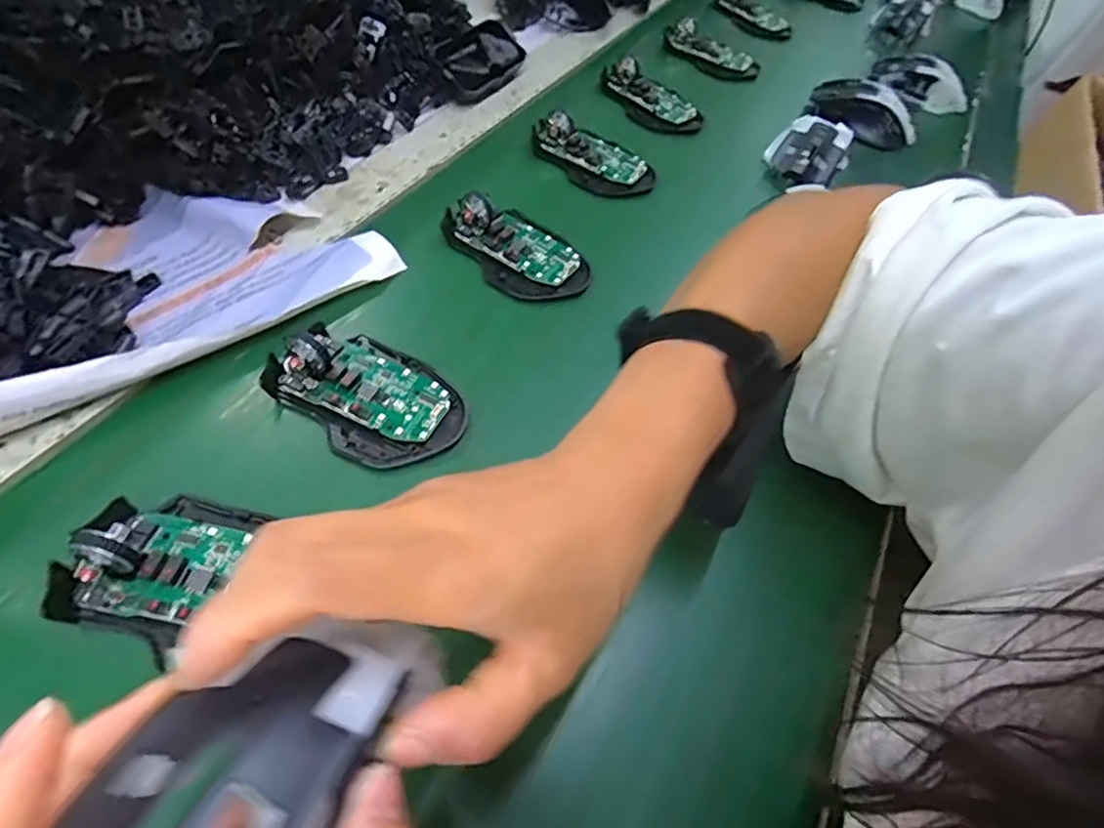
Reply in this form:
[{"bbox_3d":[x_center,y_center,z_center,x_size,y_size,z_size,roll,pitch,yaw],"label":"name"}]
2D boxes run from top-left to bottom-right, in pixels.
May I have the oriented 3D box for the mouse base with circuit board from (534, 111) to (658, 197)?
[{"bbox_3d":[0.033,-0.229,0.495,0.111,0.028,0.064,37,61,19],"label":"mouse base with circuit board"}]

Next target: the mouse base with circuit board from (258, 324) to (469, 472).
[{"bbox_3d":[-0.105,-0.017,0.324,0.109,0.034,0.070,33,60,17],"label":"mouse base with circuit board"}]

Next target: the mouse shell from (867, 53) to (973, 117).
[{"bbox_3d":[0.449,-0.399,0.697,0.117,0.045,0.054,24,58,11],"label":"mouse shell"}]

